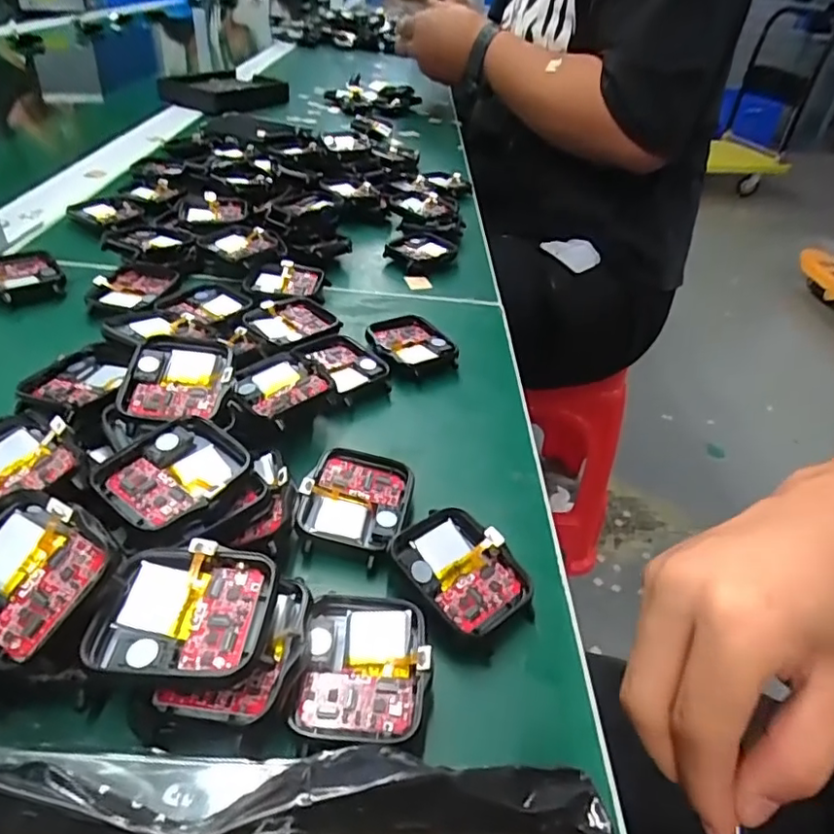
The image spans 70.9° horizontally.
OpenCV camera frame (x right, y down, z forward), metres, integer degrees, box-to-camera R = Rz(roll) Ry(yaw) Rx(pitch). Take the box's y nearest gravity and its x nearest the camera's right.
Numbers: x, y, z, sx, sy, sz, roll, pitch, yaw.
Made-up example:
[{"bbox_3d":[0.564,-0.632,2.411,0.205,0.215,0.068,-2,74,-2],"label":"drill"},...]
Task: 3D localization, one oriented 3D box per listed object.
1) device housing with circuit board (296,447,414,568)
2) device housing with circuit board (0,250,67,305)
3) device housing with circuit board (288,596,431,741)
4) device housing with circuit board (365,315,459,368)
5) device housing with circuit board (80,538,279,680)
[{"bbox_3d":[-0.022,0.030,0.212,0.038,0.007,0.043,16,48,-5],"label":"device housing with circuit board"},{"bbox_3d":[-0.213,-0.075,0.315,0.038,0.014,0.043,-24,47,-32],"label":"device housing with circuit board"},{"bbox_3d":[-0.015,0.067,0.164,0.035,0.015,0.039,6,38,-1],"label":"device housing with circuit board"},{"bbox_3d":[-0.003,-0.038,0.299,0.036,0.008,0.042,-17,44,-27],"label":"device housing with circuit board"},{"bbox_3d":[-0.059,0.049,0.151,0.040,0.011,0.036,7,38,1],"label":"device housing with circuit board"}]

